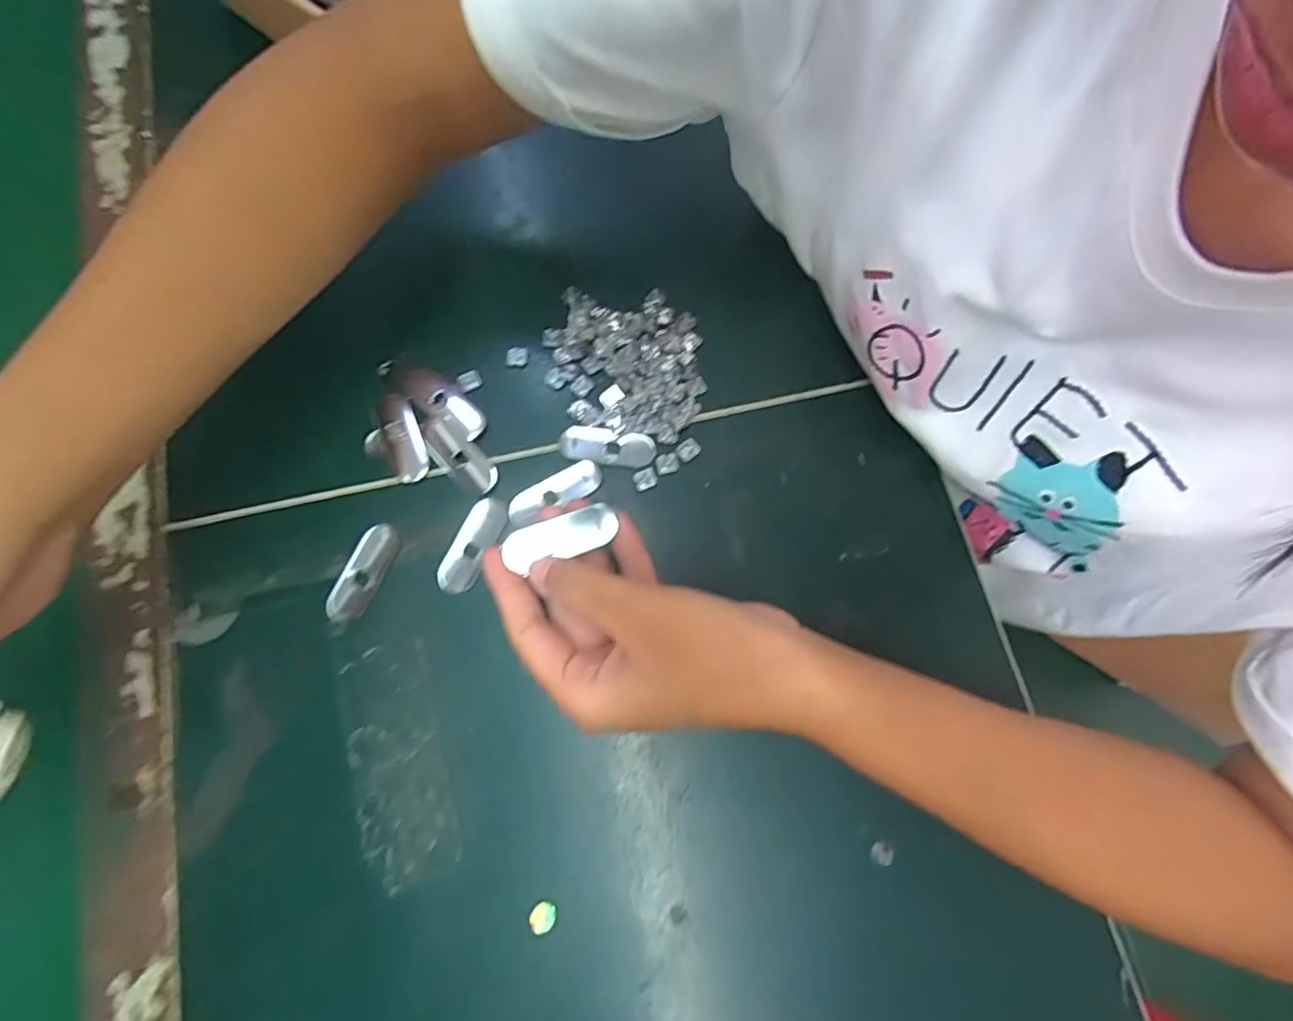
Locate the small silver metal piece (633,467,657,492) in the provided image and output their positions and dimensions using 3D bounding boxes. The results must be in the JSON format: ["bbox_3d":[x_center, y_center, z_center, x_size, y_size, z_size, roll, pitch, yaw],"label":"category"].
[{"bbox_3d":[-0.001,-0.017,0.314,0.012,0.004,0.010,-24,77,-6],"label":"small silver metal piece"}]

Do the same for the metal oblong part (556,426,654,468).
[{"bbox_3d":[-0.021,-0.034,0.320,0.050,0.004,0.019,8,76,1],"label":"metal oblong part"}]

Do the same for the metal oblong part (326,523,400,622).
[{"bbox_3d":[-0.141,0.030,0.300,0.020,0.004,0.050,24,77,5],"label":"metal oblong part"}]

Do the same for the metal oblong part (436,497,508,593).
[{"bbox_3d":[-0.087,0.017,0.304,0.019,0.004,0.051,25,77,6],"label":"metal oblong part"}]

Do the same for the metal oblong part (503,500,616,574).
[{"bbox_3d":[-0.037,0.011,0.262,0.048,0.004,0.018,-17,77,-6],"label":"metal oblong part"}]

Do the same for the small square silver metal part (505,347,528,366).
[{"bbox_3d":[-0.071,-0.085,0.332,0.011,0.004,0.011,1,76,0],"label":"small square silver metal part"}]

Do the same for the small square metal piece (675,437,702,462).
[{"bbox_3d":[0.022,-0.033,0.320,0.013,0.004,0.010,-35,79,-9],"label":"small square metal piece"}]

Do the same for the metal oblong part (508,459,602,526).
[{"bbox_3d":[-0.048,-0.010,0.312,0.051,0.004,0.017,-27,78,-7],"label":"metal oblong part"}]

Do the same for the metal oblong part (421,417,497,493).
[{"bbox_3d":[-0.098,-0.030,0.316,0.018,0.004,0.050,-43,80,-10],"label":"metal oblong part"}]

